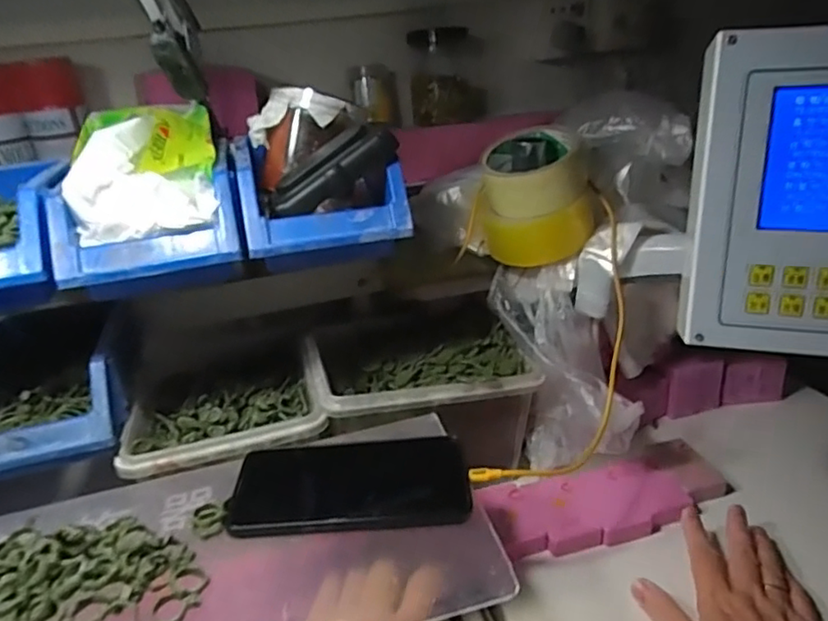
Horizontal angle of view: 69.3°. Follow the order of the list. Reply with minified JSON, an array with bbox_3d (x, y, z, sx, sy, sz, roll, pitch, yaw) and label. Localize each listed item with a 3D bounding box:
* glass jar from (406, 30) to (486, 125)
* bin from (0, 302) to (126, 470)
[{"bbox_3d":[0.046,-0.330,0.843,0.098,0.117,0.099,0,24,11],"label":"glass jar"},{"bbox_3d":[-0.315,0.062,0.520,0.132,0.078,0.207,-13,25,-17],"label":"bin"}]

